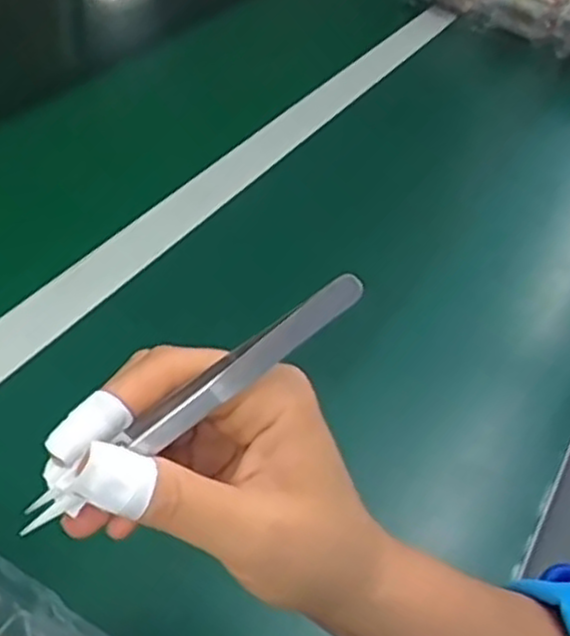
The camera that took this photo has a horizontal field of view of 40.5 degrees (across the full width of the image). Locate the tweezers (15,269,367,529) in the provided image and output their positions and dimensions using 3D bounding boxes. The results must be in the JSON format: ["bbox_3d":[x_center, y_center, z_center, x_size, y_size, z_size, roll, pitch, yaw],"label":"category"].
[{"bbox_3d":[-0.029,0.026,0.241,0.125,0.009,0.013,-36,52,-1],"label":"tweezers"}]

